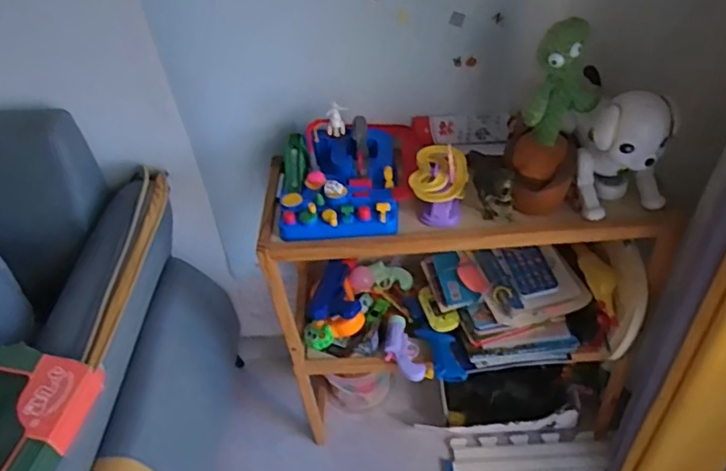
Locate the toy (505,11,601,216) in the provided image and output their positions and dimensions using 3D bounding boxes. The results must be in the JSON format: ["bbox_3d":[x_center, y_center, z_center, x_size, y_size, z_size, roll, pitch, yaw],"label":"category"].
[{"bbox_3d":[0.272,-0.157,0.861,0.114,0.294,0.090,9,46,16],"label":"toy"}]

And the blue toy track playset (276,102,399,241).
[{"bbox_3d":[-0.043,-0.106,0.959,0.205,0.134,0.177,-4,44,3],"label":"blue toy track playset"}]

